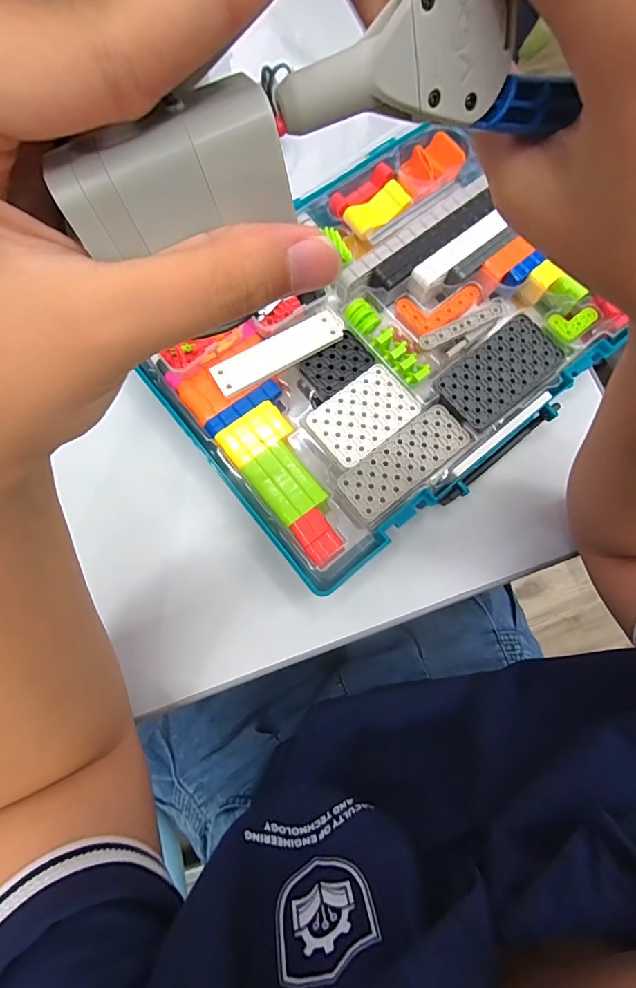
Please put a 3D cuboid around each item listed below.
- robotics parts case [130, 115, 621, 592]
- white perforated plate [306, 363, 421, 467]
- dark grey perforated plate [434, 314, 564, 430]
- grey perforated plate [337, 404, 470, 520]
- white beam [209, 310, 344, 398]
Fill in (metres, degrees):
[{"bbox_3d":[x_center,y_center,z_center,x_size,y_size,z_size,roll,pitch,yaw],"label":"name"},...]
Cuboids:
[{"bbox_3d":[0.051,-0.126,0.344,0.340,0.062,0.266,-38,80,-11],"label":"robotics parts case"},{"bbox_3d":[0.035,-0.060,0.312,0.075,0.004,0.050,-39,80,-11],"label":"white perforated plate"},{"bbox_3d":[0.141,-0.096,0.325,0.097,0.005,0.052,-39,80,-11],"label":"dark grey perforated plate"},{"bbox_3d":[0.063,-0.025,0.305,0.101,0.004,0.037,-37,80,-10],"label":"grey perforated plate"},{"bbox_3d":[-0.030,-0.106,0.317,0.102,0.008,0.026,-30,78,-9],"label":"white beam"}]

